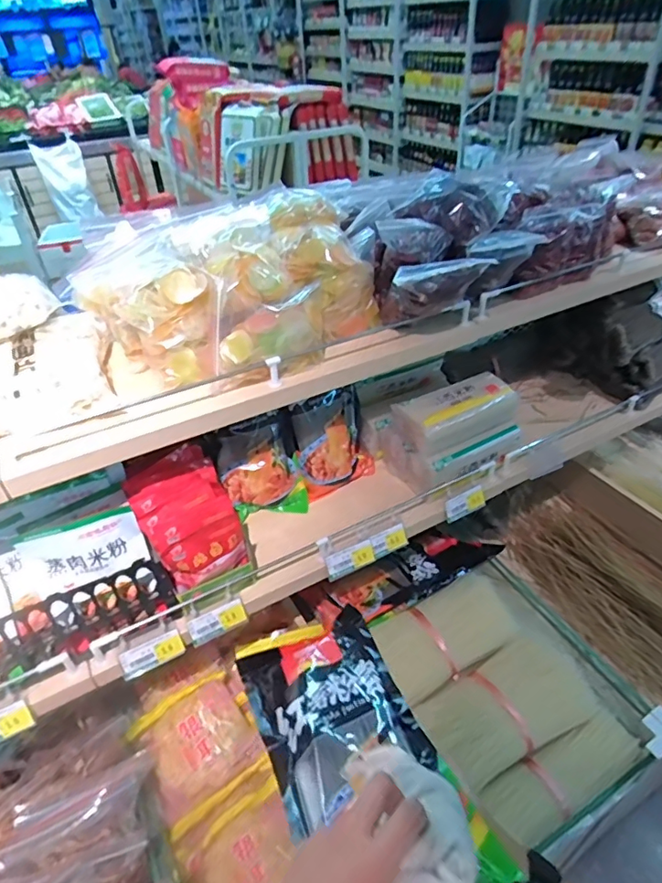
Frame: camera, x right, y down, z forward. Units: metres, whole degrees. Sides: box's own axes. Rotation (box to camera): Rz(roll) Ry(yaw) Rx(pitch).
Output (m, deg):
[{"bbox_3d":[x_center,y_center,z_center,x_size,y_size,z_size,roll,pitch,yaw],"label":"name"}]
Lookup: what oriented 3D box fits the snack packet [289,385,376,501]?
[{"bbox_3d":[0.008,-0.001,0.908,0.143,0.150,0.073,-30,46,-30],"label":"snack packet"}]

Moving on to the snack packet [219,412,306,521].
[{"bbox_3d":[-0.117,0.050,0.867,0.120,0.173,0.022,-21,19,-12],"label":"snack packet"}]

